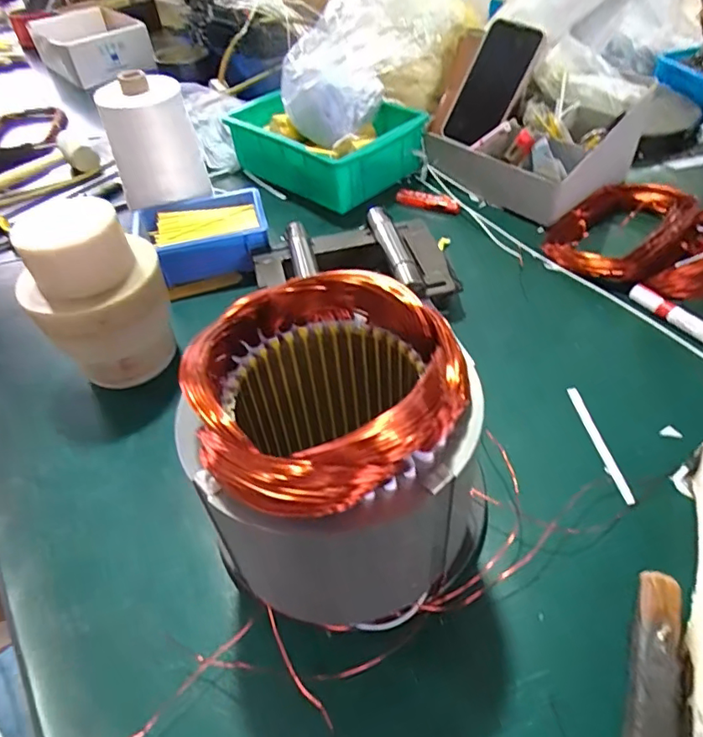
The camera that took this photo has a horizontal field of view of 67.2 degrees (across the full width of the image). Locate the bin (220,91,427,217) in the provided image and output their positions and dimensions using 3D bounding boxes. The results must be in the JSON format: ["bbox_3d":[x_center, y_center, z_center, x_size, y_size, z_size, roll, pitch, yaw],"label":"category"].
[{"bbox_3d":[-0.040,-0.310,0.719,0.237,0.074,0.159,31,57,29],"label":"bin"}]

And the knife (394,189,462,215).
[{"bbox_3d":[0.095,-0.209,0.660,0.081,0.011,0.023,14,50,17],"label":"knife"}]

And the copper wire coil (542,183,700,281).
[{"bbox_3d":[0.301,-0.155,0.583,0.154,0.047,0.128,-37,57,-26],"label":"copper wire coil"}]

